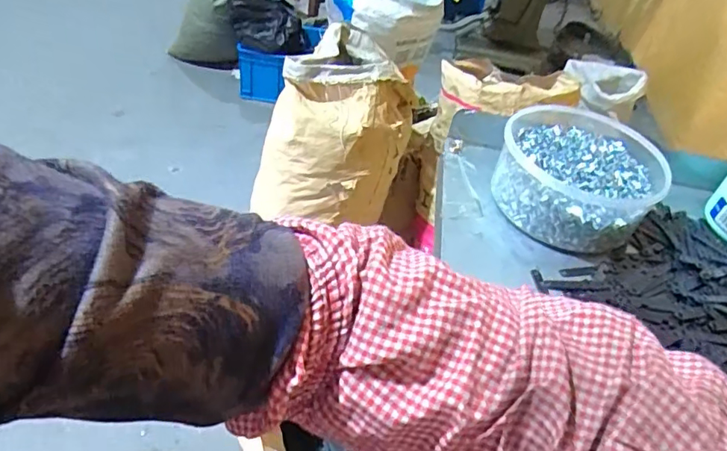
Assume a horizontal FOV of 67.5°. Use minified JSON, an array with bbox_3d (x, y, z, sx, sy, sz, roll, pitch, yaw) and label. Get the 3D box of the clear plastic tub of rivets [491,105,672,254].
[{"bbox_3d":[0.206,-0.049,0.530,0.152,0.063,0.158,6,42,-5],"label":"clear plastic tub of rivets"}]

